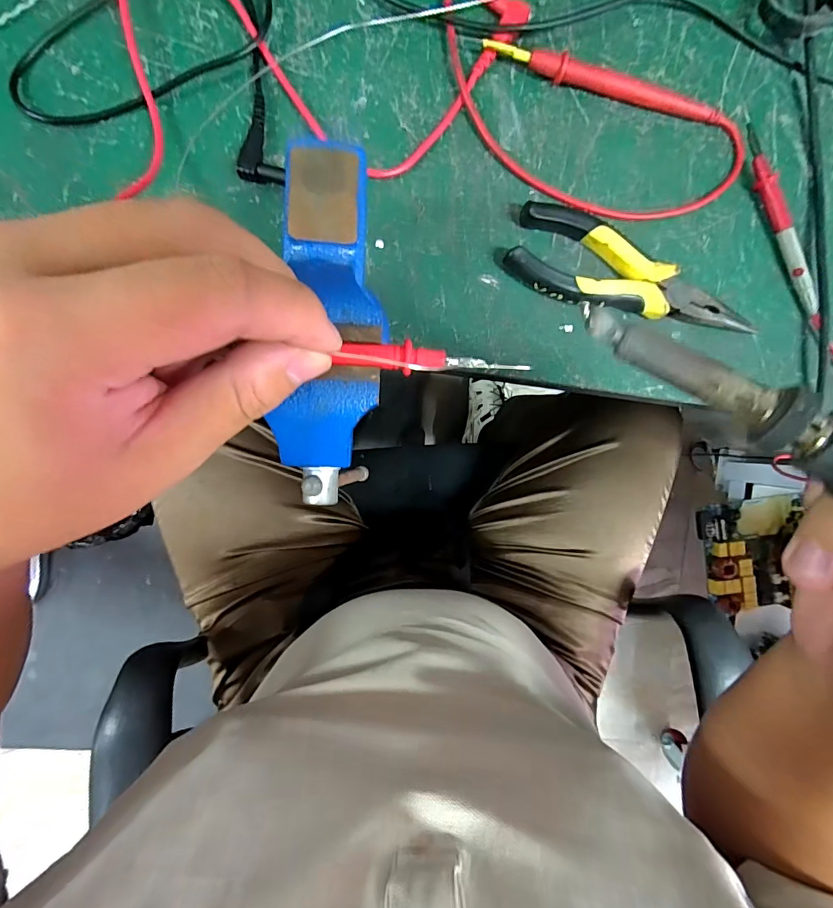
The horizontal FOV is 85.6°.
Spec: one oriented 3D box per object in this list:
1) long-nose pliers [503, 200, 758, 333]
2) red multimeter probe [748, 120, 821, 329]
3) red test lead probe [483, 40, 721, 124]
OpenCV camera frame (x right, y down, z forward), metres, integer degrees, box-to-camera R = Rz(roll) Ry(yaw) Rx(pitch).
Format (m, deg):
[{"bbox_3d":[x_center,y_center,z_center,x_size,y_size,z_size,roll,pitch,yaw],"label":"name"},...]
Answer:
[{"bbox_3d":[0.126,-0.100,0.266,0.147,0.017,0.045,21,90,-5],"label":"long-nose pliers"},{"bbox_3d":[0.226,-0.138,0.277,0.010,0.011,0.125,-25,94,-3],"label":"red multimeter probe"},{"bbox_3d":[0.111,-0.218,0.264,0.145,0.014,0.011,8,91,-5],"label":"red test lead probe"}]

